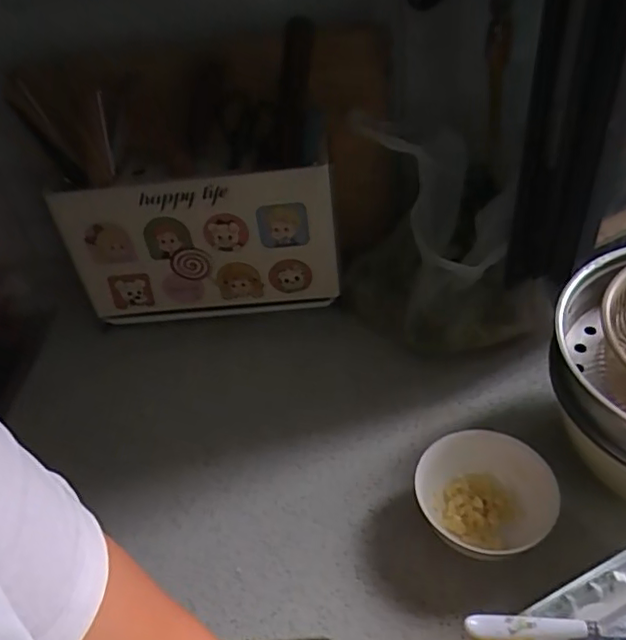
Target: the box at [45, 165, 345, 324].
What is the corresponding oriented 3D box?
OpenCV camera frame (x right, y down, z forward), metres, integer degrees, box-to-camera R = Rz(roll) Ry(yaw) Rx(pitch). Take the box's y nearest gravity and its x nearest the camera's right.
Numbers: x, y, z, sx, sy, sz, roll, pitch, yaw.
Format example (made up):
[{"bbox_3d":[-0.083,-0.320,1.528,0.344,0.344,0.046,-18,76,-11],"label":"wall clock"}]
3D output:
[{"bbox_3d":[-0.140,-0.084,0.755,0.332,0.217,0.034,-4,42,5],"label":"box"}]

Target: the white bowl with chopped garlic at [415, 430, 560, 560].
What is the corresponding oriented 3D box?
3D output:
[{"bbox_3d":[0.166,0.169,0.559,0.114,0.062,0.115,-4,41,4],"label":"white bowl with chopped garlic"}]

